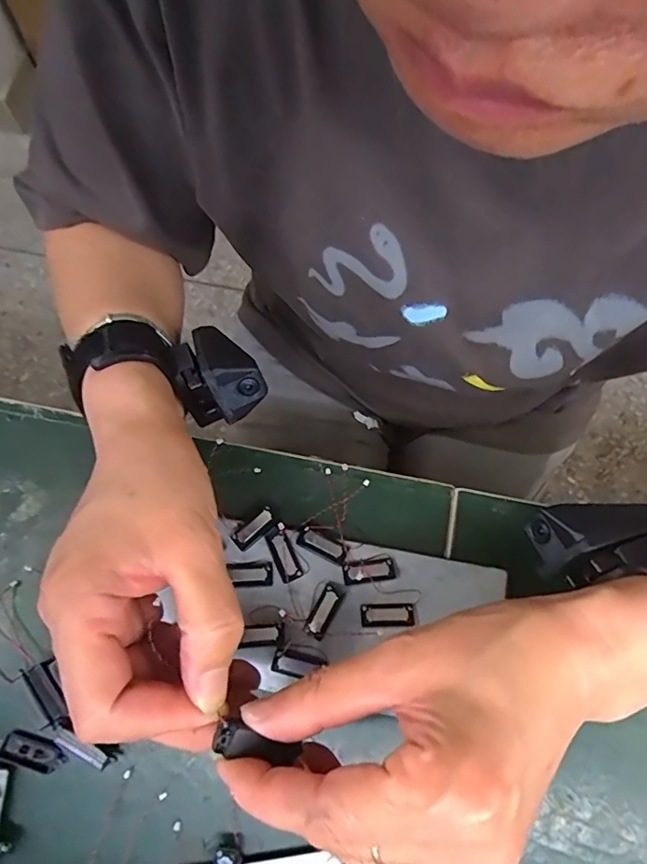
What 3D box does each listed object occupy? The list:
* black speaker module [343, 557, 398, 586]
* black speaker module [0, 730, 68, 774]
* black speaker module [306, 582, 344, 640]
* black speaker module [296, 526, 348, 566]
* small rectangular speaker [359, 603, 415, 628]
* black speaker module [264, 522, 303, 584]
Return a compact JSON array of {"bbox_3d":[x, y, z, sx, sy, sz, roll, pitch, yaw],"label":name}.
[{"bbox_3d":[0.025,0.075,0.283,0.028,0.004,0.012,-8,74,-4],"label":"black speaker module"},{"bbox_3d":[-0.142,0.157,0.259,0.031,0.006,0.012,17,73,3],"label":"black speaker module"},{"bbox_3d":[0.001,0.093,0.275,0.011,0.005,0.027,28,74,7],"label":"black speaker module"},{"bbox_3d":[-0.001,0.061,0.285,0.027,0.004,0.011,26,74,6],"label":"black speaker module"},{"bbox_3d":[0.033,0.096,0.276,0.028,0.004,0.012,-1,73,-2],"label":"small rectangular speaker"},{"bbox_3d":[-0.022,0.065,0.282,0.012,0.007,0.030,-21,75,-8],"label":"black speaker module"}]

